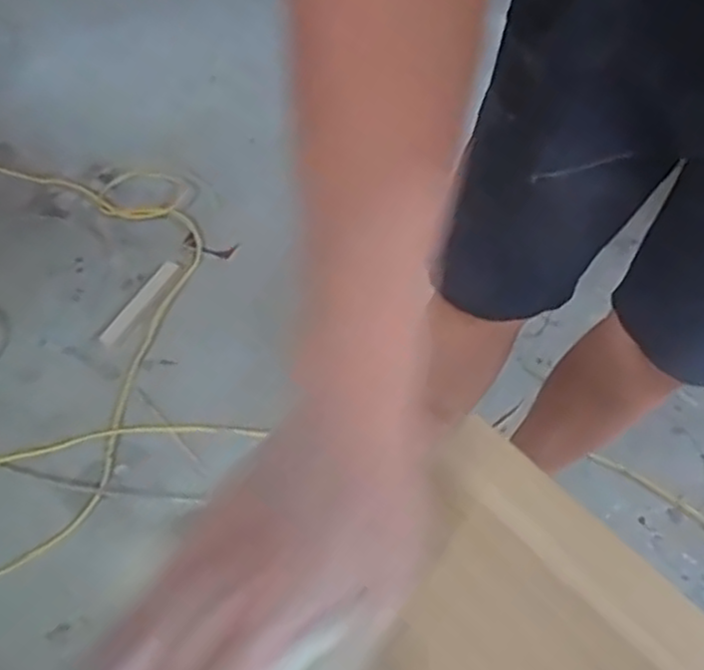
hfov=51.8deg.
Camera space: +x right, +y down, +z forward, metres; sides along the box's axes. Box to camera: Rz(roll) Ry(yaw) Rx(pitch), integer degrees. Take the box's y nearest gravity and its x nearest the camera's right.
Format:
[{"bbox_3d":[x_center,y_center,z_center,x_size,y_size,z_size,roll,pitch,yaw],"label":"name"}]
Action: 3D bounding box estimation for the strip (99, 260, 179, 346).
[{"bbox_3d":[-0.388,-0.066,1.323,0.030,0.005,0.216,24,59,11],"label":"strip"}]

